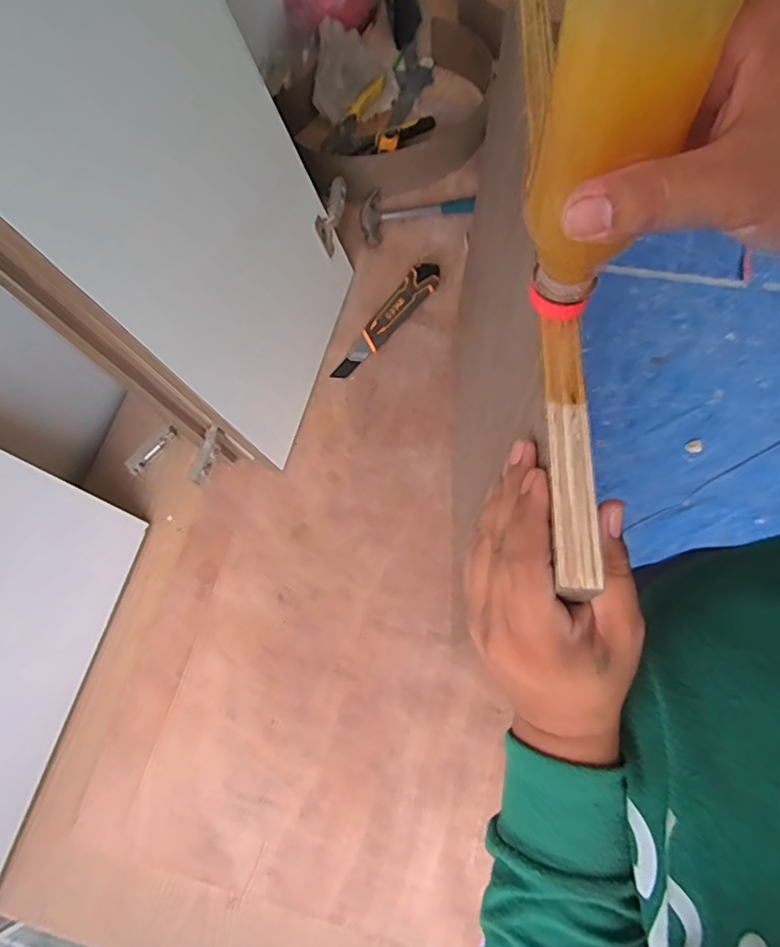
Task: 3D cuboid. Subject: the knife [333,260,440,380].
[{"bbox_3d":[-0.001,-0.228,0.839,0.044,0.027,0.228,33,75,13],"label":"knife"}]

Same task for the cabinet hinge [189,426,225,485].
[{"bbox_3d":[-0.212,-0.021,0.654,0.019,0.015,0.069,19,72,8],"label":"cabinet hinge"}]

